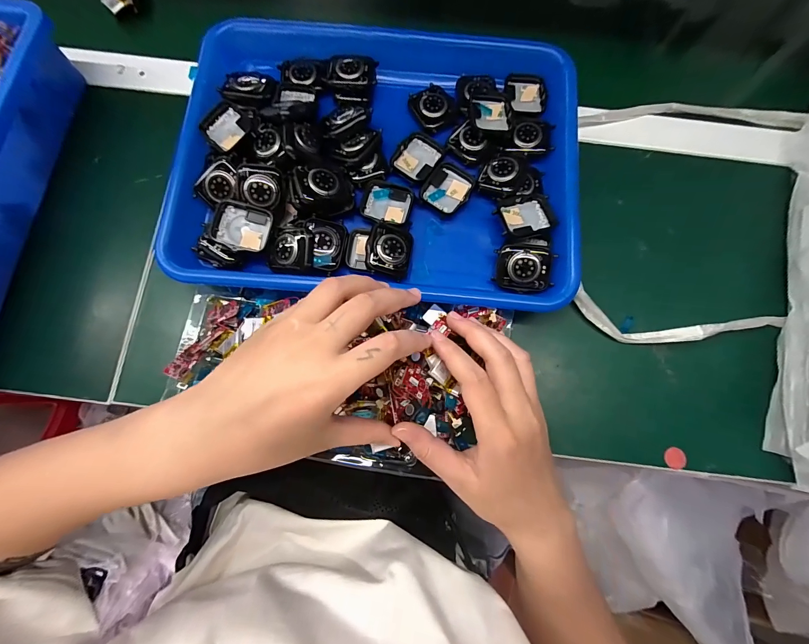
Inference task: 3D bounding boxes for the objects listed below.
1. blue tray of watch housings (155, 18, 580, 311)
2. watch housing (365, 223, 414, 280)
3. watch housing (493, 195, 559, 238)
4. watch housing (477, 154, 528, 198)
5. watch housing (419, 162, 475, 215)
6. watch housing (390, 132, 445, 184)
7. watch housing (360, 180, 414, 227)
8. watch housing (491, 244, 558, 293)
[{"bbox_3d":[-0.020,-0.147,0.301,0.319,0.049,0.257,5,77,-1],"label":"blue tray of watch housings"},{"bbox_3d":[-0.012,-0.058,0.275,0.035,0.014,0.041,12,77,1],"label":"watch housing"},{"bbox_3d":[0.099,-0.086,0.282,0.046,0.008,0.036,-9,78,-4],"label":"watch housing"},{"bbox_3d":[0.082,-0.122,0.287,0.038,0.005,0.038,16,87,17],"label":"watch housing"},{"bbox_3d":[0.037,-0.113,0.293,0.038,0.010,0.038,31,78,5],"label":"watch housing"},{"bbox_3d":[0.012,-0.143,0.298,0.037,0.010,0.043,34,79,6],"label":"watch housing"},{"bbox_3d":[-0.015,-0.099,0.291,0.041,0.013,0.038,16,78,2],"label":"watch housing"},{"bbox_3d":[0.095,-0.043,0.273,0.043,0.008,0.036,10,100,9],"label":"watch housing"}]

